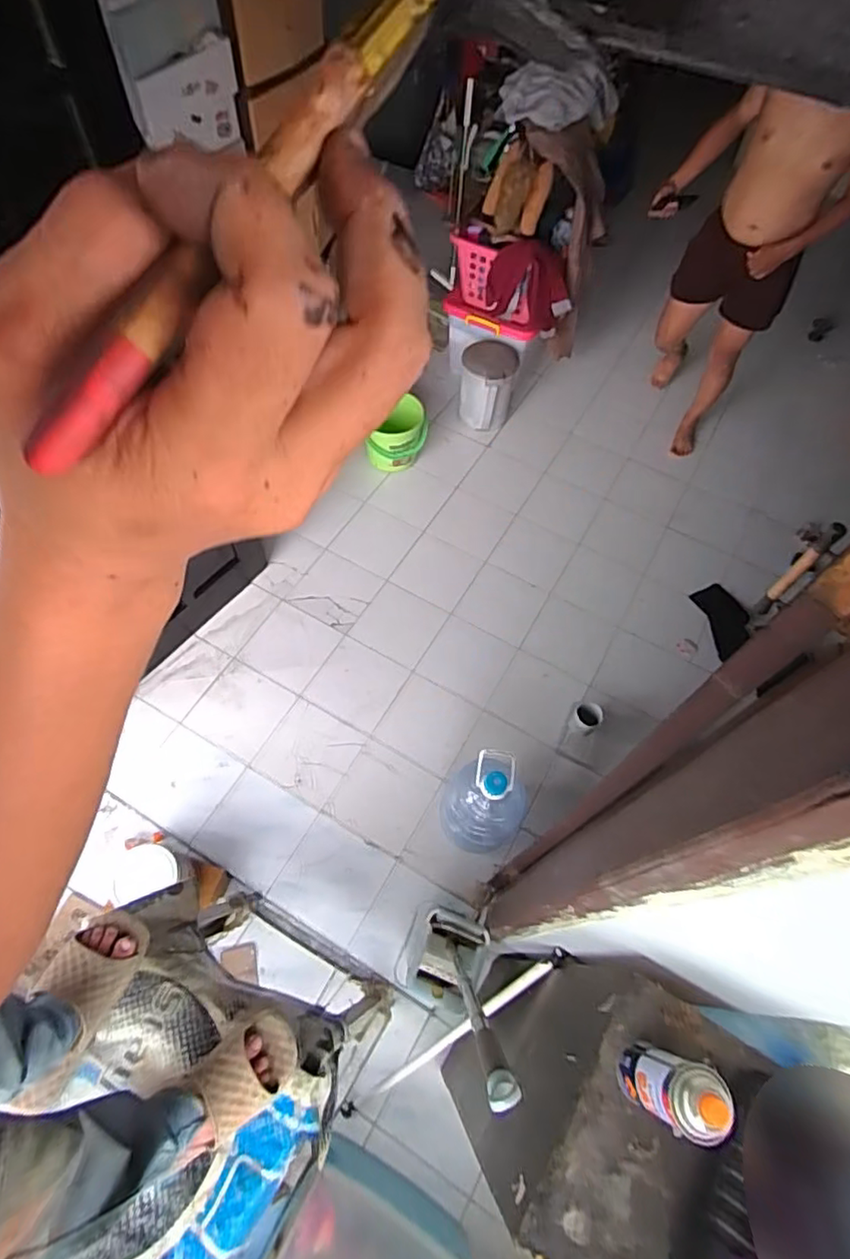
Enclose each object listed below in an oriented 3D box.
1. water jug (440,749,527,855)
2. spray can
[{"bbox_3d":[0.166,0.508,1.759,0.246,0.453,0.224,1,61,-2],"label":"water jug"},{"bbox_3d":[0.279,0.523,0.688,0.059,0.173,0.068,21,62,9],"label":"spray can"}]

